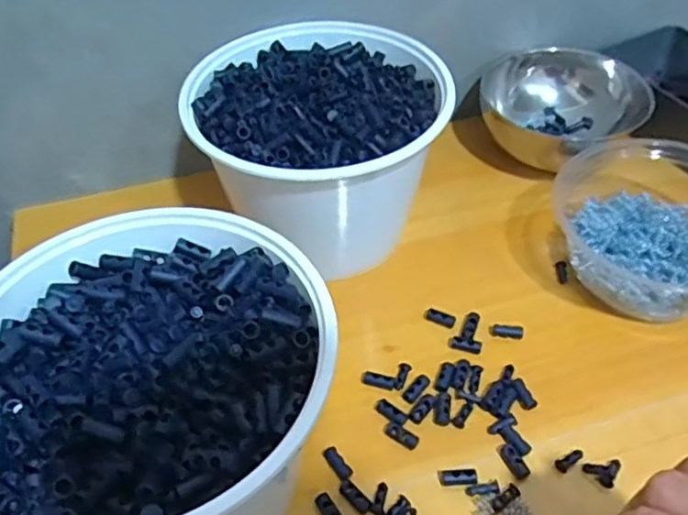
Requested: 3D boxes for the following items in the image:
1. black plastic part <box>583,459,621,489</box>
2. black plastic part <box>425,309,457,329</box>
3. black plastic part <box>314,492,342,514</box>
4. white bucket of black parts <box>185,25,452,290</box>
[{"bbox_3d":[0.139,0.112,0.346,0.017,0.004,0.017,-36,55,-28],"label":"black plastic part"},{"bbox_3d":[0.062,0.039,0.418,0.021,0.004,0.009,21,51,21],"label":"black plastic part"},{"bbox_3d":[-0.007,0.130,0.335,0.009,0.004,0.020,-27,51,-22],"label":"black plastic part"},{"bbox_3d":[-0.019,-0.072,0.453,0.157,0.116,0.149,-1,46,1],"label":"white bucket of black parts"}]

